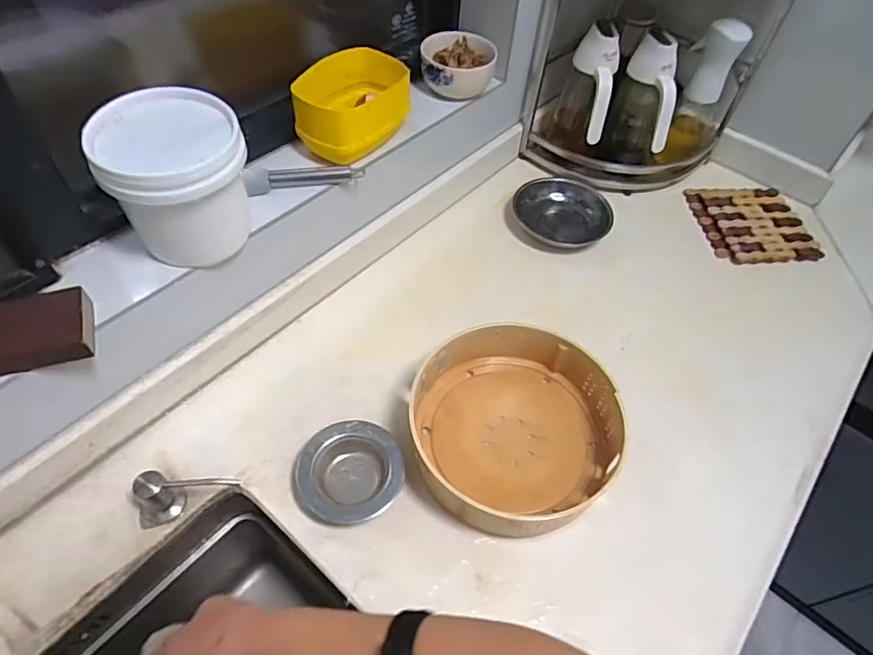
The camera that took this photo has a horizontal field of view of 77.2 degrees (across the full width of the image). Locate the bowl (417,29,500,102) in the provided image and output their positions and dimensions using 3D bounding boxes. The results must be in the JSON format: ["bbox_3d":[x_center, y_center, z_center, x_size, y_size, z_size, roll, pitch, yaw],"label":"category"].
[{"bbox_3d":[0.030,-0.355,0.747,0.100,0.049,0.099,0,53,-4],"label":"bowl"}]

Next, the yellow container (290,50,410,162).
[{"bbox_3d":[-0.098,-0.261,0.643,0.094,0.067,0.130,28,56,16],"label":"yellow container"}]

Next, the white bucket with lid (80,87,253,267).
[{"bbox_3d":[-0.241,-0.136,0.521,0.118,0.114,0.131,-22,58,-20],"label":"white bucket with lid"}]

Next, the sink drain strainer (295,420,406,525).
[{"bbox_3d":[-0.088,0.146,0.559,0.107,0.028,0.104,2,53,-3],"label":"sink drain strainer"}]

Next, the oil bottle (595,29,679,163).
[{"bbox_3d":[0.297,-0.324,0.801,0.090,0.177,0.090,14,53,7],"label":"oil bottle"}]

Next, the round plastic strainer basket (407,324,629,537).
[{"bbox_3d":[0.079,0.103,0.578,0.219,0.067,0.210,2,53,-3],"label":"round plastic strainer basket"}]

